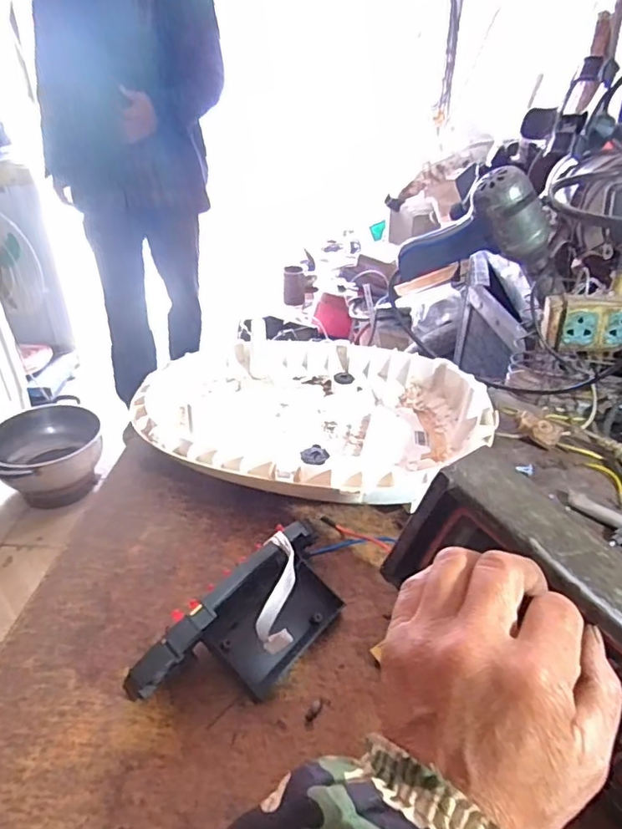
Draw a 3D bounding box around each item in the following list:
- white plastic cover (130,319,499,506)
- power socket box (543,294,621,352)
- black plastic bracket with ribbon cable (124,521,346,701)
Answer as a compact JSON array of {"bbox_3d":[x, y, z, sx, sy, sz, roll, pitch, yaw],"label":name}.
[{"bbox_3d":[0.009,0.004,0.611,0.327,0.055,0.327,14,35,20],"label":"white plastic cover"},{"bbox_3d":[0.314,-0.103,0.622,0.106,0.059,0.035,3,33,3],"label":"power socket box"},{"bbox_3d":[-0.038,0.130,0.369,0.067,0.071,0.156,24,40,33],"label":"black plastic bracket with ribbon cable"}]

